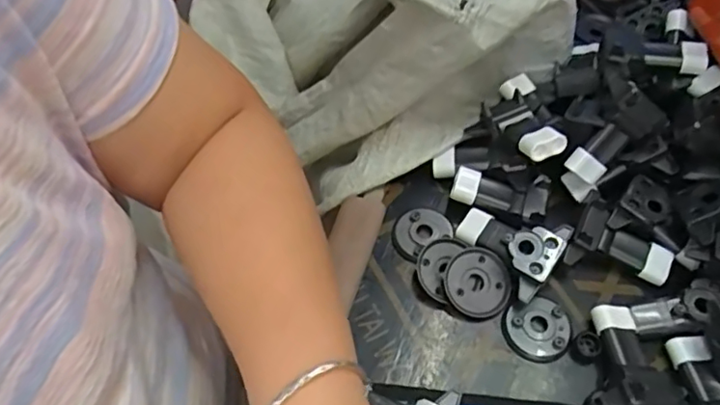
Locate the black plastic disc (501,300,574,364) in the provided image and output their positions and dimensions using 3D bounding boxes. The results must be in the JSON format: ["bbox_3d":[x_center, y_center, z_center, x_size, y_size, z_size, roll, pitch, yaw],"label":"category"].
[{"bbox_3d":[0.110,0.077,0.366,0.040,0.009,0.041,-1,57,1],"label":"black plastic disc"}]

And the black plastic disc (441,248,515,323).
[{"bbox_3d":[0.074,0.053,0.377,0.042,0.006,0.044,0,73,1],"label":"black plastic disc"}]

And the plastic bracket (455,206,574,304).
[{"bbox_3d":[0.094,0.026,0.383,0.064,0.023,0.051,28,62,18],"label":"plastic bracket"}]

